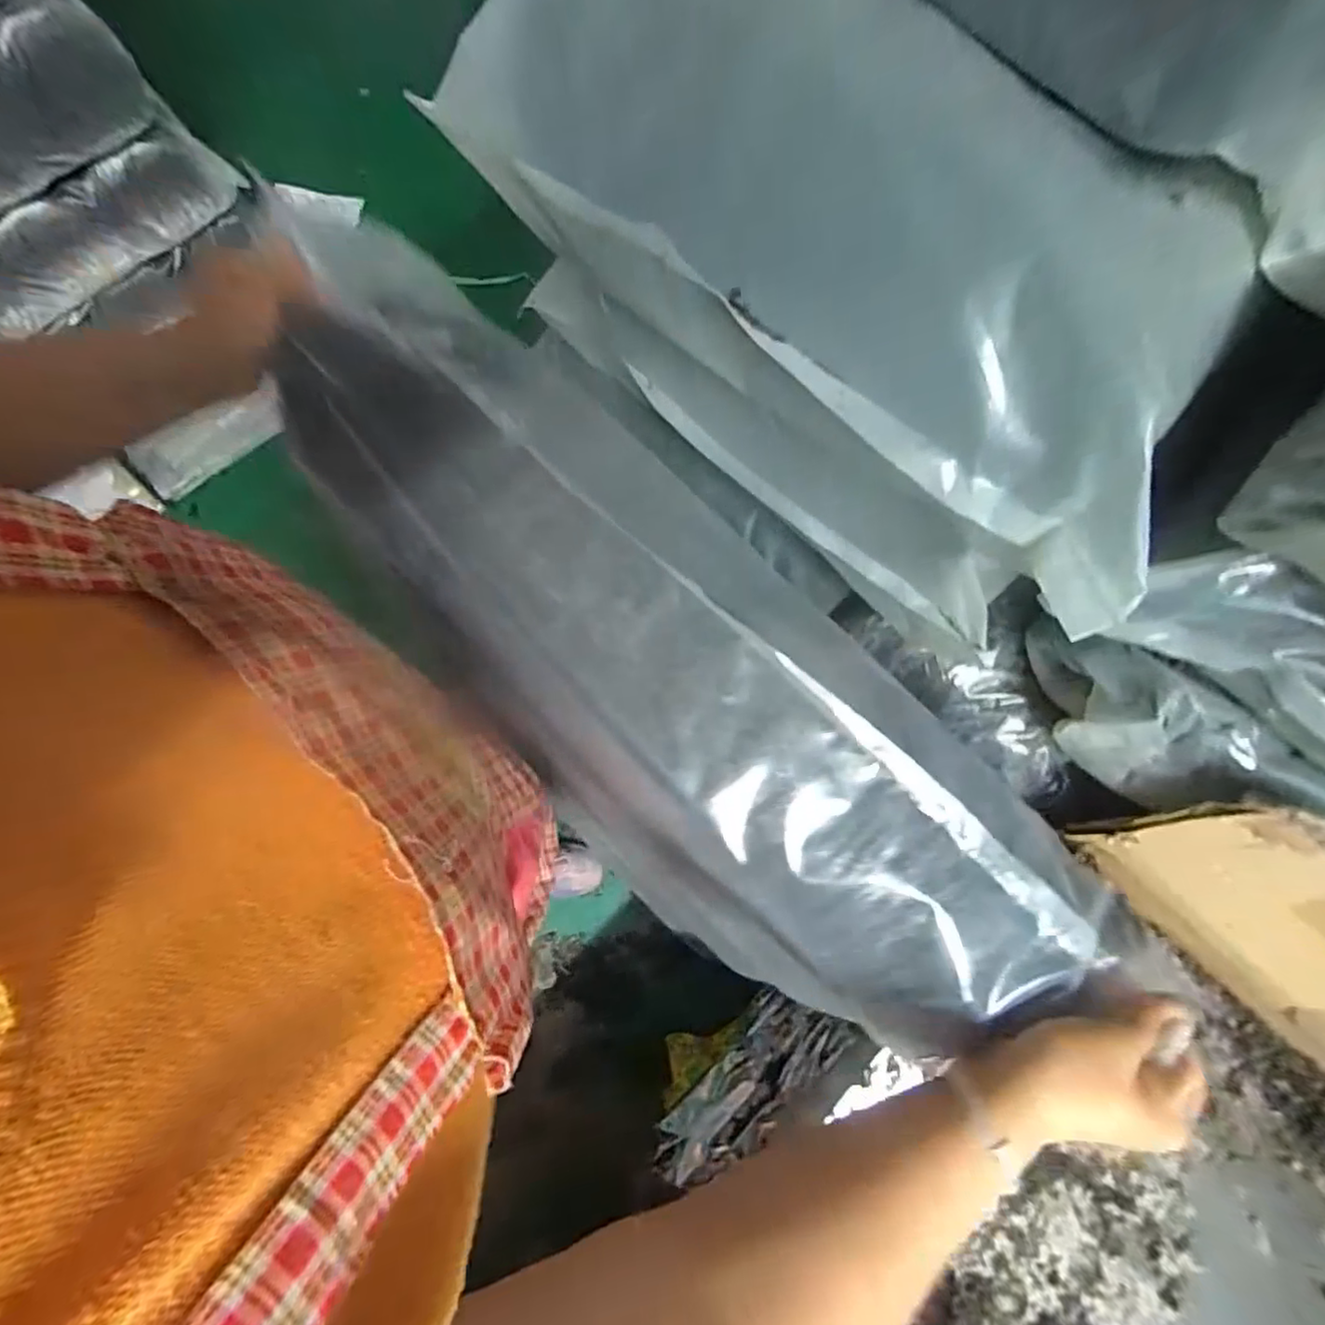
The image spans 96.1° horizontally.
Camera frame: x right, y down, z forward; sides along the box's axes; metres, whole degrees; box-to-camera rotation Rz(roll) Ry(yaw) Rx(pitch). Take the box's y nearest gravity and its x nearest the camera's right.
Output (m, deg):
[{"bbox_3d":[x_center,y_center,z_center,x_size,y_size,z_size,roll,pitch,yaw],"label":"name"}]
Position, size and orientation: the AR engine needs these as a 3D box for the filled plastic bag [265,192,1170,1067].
[{"bbox_3d":[-0.036,-0.020,0.433,0.224,0.144,0.698,-43,81,-9],"label":"filled plastic bag"}]

